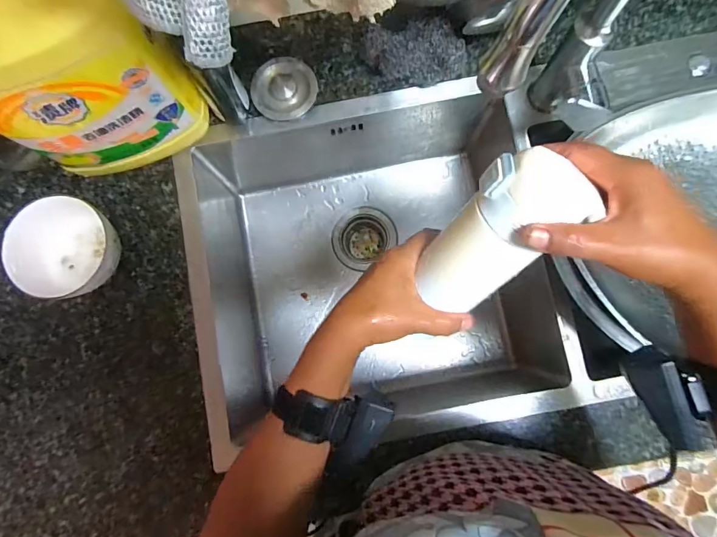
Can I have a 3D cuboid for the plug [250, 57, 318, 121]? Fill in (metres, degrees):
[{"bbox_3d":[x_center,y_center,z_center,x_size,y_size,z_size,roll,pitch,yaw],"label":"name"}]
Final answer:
[{"bbox_3d":[-0.096,-0.232,0.563,0.082,0.021,0.076,0,83,2],"label":"plug"}]

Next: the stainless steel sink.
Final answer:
[{"bbox_3d":[0.026,-0.014,0.644,0.478,0.221,0.447,-6,83,1],"label":"stainless steel sink"}]

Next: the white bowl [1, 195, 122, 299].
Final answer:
[{"bbox_3d":[-0.341,-0.024,0.525,0.116,0.072,0.115,0,83,2],"label":"white bowl"}]

